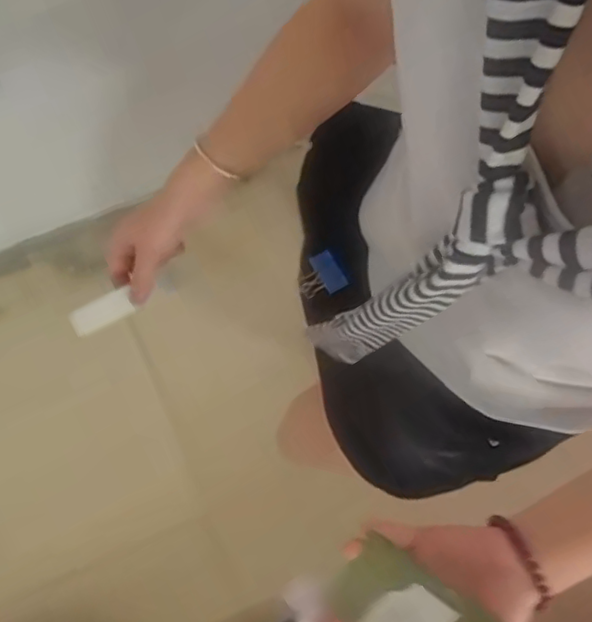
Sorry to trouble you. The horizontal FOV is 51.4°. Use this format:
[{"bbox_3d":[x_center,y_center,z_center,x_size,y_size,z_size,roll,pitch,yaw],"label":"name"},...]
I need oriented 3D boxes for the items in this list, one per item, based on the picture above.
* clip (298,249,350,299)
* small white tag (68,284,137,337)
[{"bbox_3d":[0.023,-0.033,0.588,0.042,0.012,0.038,-30,80,-6],"label":"clip"},{"bbox_3d":[-0.184,0.001,0.584,0.063,0.009,0.026,-23,79,10],"label":"small white tag"}]

